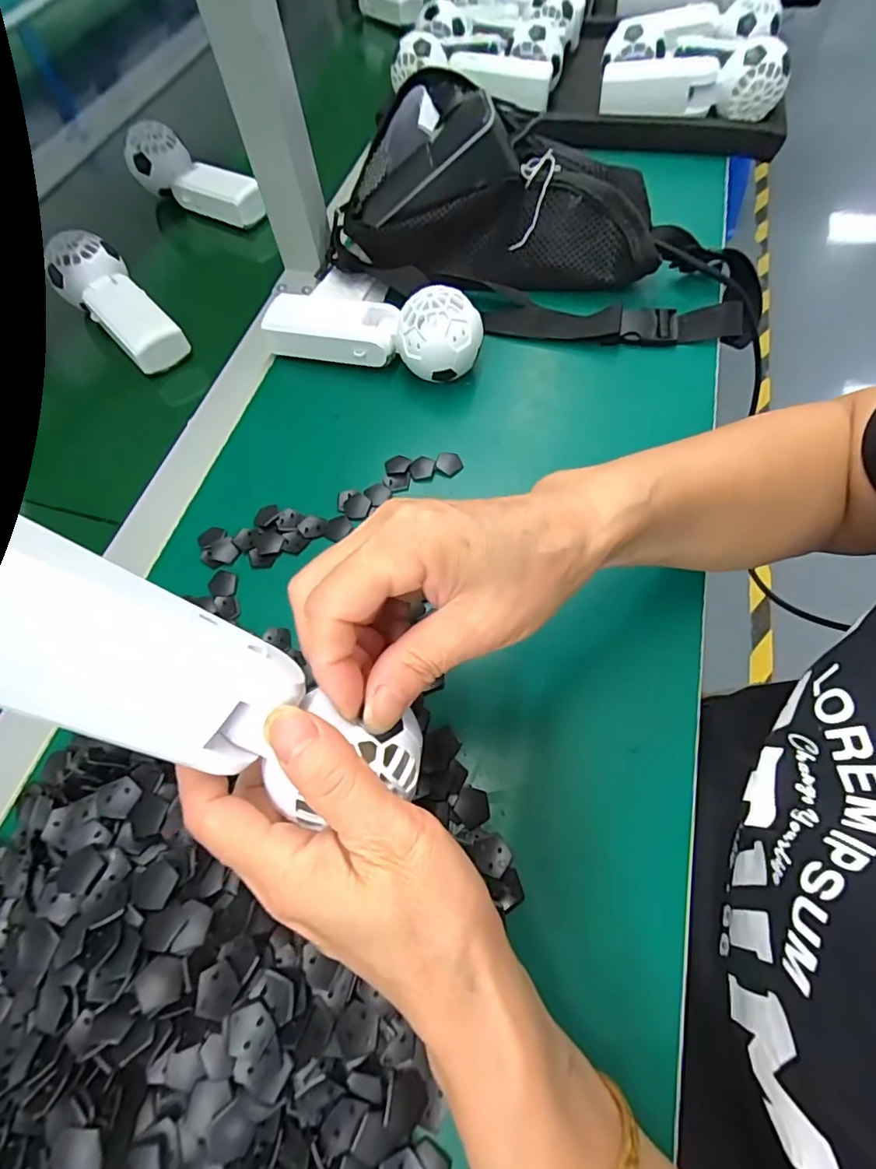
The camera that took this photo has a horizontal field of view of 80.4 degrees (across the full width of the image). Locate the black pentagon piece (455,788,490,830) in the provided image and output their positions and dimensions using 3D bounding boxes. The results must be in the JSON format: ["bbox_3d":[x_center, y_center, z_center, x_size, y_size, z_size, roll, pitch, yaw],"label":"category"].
[{"bbox_3d":[0.018,0.113,0.262,0.017,0.004,0.018,10,64,11],"label":"black pentagon piece"}]

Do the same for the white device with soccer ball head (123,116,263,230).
[{"bbox_3d":[-0.247,-0.416,0.534,0.187,0.048,0.047,34,71,21],"label":"white device with soccer ball head"}]

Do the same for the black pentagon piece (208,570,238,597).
[{"bbox_3d":[-0.138,-0.001,0.333,0.018,0.004,0.017,12,65,12],"label":"black pentagon piece"}]

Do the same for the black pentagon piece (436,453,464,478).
[{"bbox_3d":[0.008,-0.086,0.368,0.018,0.004,0.018,36,72,22],"label":"black pentagon piece"}]

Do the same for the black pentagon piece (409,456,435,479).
[{"bbox_3d":[-0.011,-0.083,0.365,0.017,0.004,0.018,3,63,8],"label":"black pentagon piece"}]

